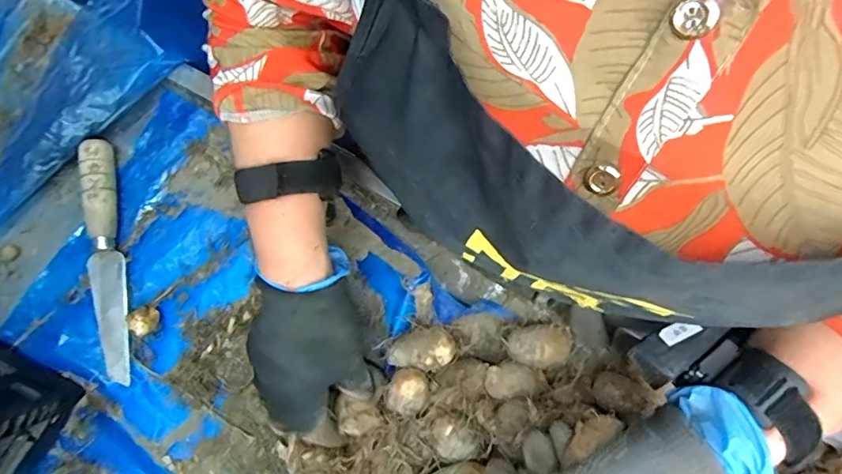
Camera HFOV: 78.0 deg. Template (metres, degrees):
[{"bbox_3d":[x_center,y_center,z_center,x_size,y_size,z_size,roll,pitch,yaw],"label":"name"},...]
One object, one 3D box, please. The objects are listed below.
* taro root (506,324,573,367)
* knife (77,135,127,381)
[{"bbox_3d":[0.093,0.086,0.413,0.048,0.032,0.029,-10,80,-1],"label":"taro root"},{"bbox_3d":[-0.268,0.018,0.437,0.027,0.023,0.201,-8,80,-1],"label":"knife"}]

